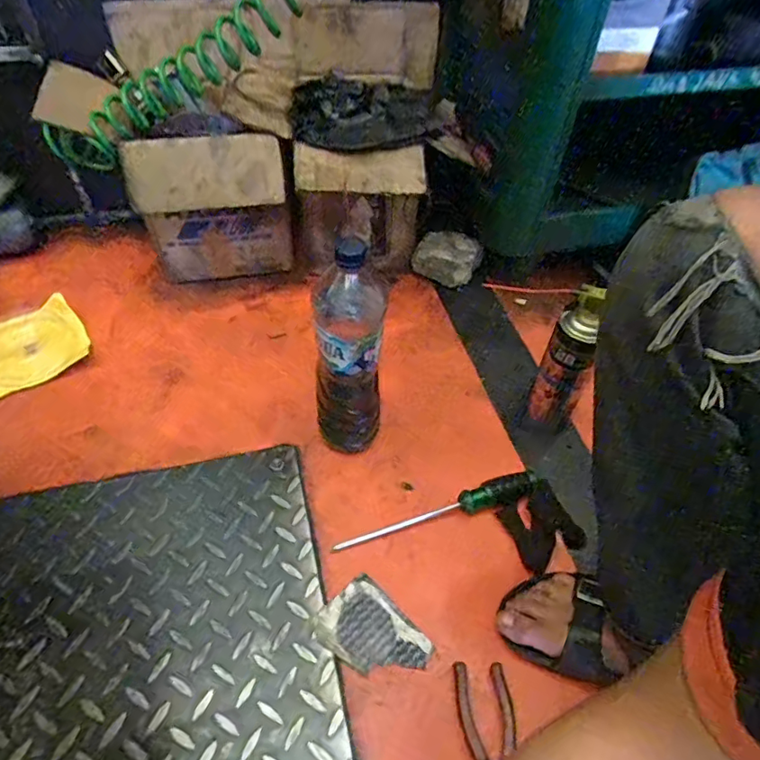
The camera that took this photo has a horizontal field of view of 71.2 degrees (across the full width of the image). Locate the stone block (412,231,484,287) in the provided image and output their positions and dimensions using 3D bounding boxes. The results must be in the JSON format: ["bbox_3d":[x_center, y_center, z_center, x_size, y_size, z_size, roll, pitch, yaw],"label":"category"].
[{"bbox_3d":[0.122,-0.221,0.952,0.115,0.056,0.080,14,49,8],"label":"stone block"}]

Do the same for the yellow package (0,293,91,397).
[{"bbox_3d":[-0.577,-0.047,0.808,0.228,0.031,0.162,-23,54,-23],"label":"yellow package"}]

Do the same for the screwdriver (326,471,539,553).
[{"bbox_3d":[0.077,0.165,0.668,0.271,0.025,0.035,-13,50,-15],"label":"screwdriver"}]

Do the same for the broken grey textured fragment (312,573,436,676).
[{"bbox_3d":[-0.008,0.279,0.578,0.114,0.004,0.085,37,55,25],"label":"broken grey textured fragment"}]

